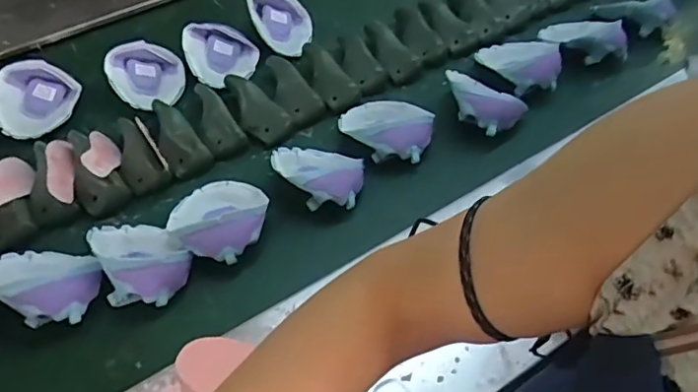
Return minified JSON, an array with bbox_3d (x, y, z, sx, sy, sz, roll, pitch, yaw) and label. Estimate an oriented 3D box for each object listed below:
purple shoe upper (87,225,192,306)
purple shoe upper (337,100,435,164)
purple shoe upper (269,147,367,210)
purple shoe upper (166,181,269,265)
[{"bbox_3d":[-0.287,0.073,0.749,0.109,0.070,0.168,-25,53,-26],"label":"purple shoe upper"},{"bbox_3d":[0.062,-0.119,0.920,0.153,0.048,0.146,2,46,-3],"label":"purple shoe upper"},{"bbox_3d":[-0.049,-0.044,0.851,0.146,0.054,0.136,11,46,5],"label":"purple shoe upper"},{"bbox_3d":[-0.187,0.020,0.793,0.138,0.050,0.158,-32,56,-30],"label":"purple shoe upper"}]

